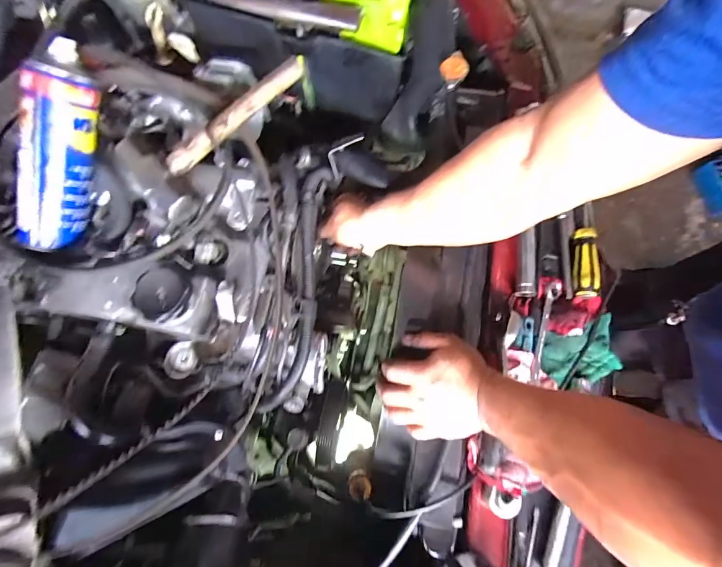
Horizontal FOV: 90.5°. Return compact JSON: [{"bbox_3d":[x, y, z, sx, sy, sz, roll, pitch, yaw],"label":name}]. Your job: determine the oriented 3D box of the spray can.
[{"bbox_3d":[-0.338,-0.147,0.398,0.049,0.053,0.223,20,105,4],"label":"spray can"}]

